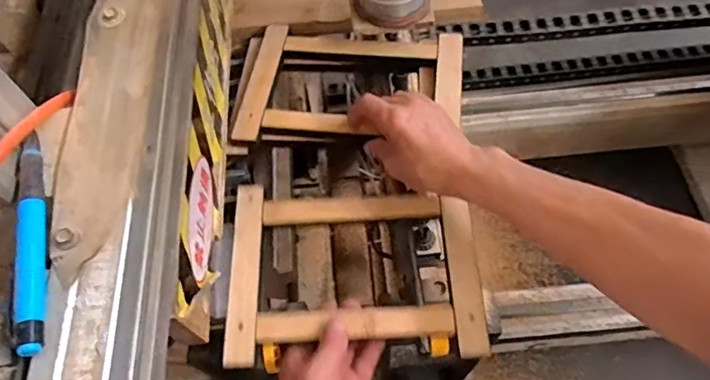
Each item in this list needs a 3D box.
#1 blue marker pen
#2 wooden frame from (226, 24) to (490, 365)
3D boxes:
[{"bbox_3d":[-0.161,0.021,0.258,0.010,0.009,0.121,-15,62,-5],"label":"blue marker pen"},{"bbox_3d":[0.000,-0.022,0.546,0.239,0.040,0.380,-1,62,3],"label":"wooden frame"}]

